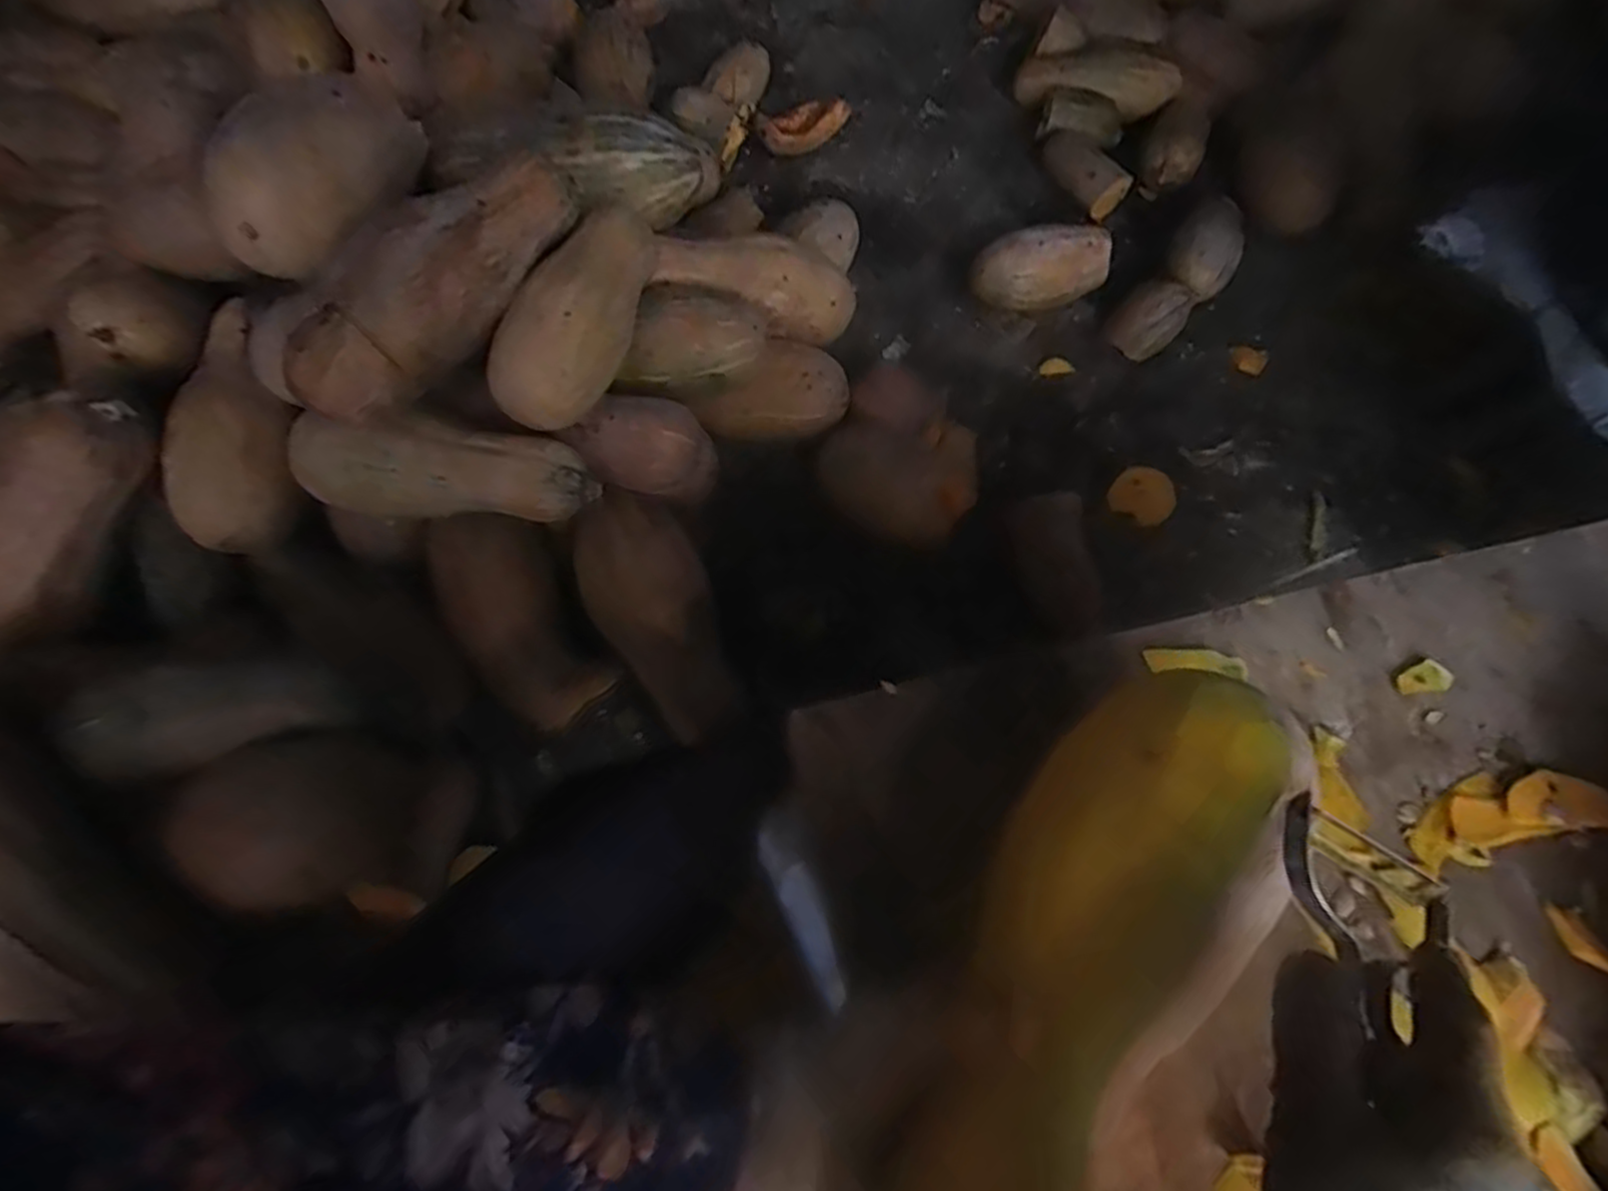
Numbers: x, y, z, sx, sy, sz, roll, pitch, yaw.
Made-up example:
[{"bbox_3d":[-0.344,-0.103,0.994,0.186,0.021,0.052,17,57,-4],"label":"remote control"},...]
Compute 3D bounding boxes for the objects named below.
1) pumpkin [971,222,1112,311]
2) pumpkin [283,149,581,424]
[{"bbox_3d":[0.347,-0.487,1.137,0.211,0.101,0.104,-13,64,-10],"label":"pumpkin"},{"bbox_3d":[-0.340,-0.302,0.718,0.110,0.097,0.329,27,64,10],"label":"pumpkin"}]

